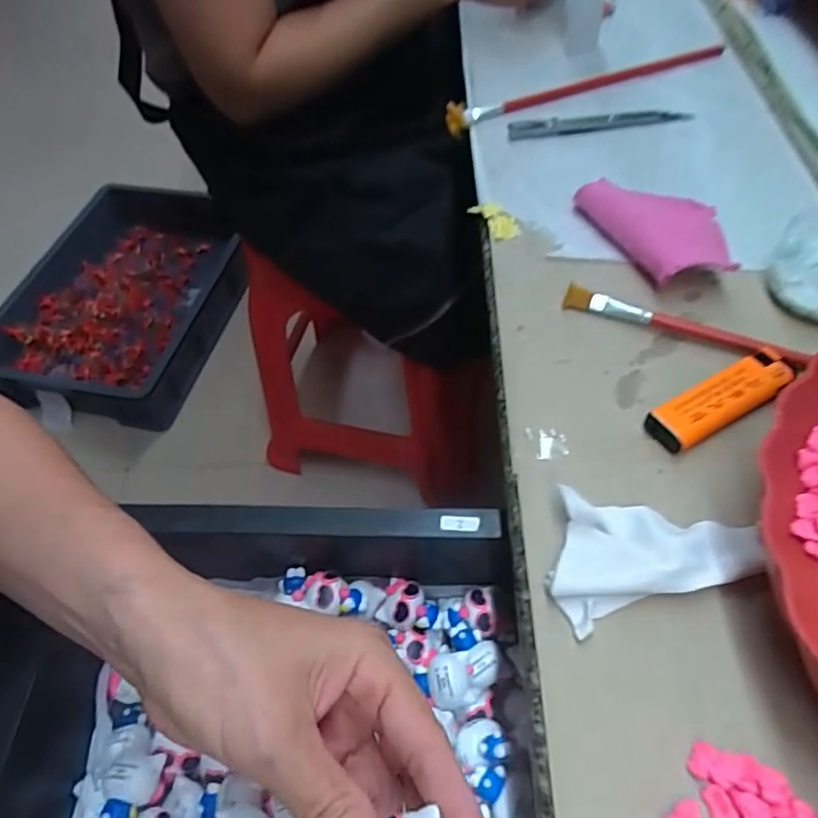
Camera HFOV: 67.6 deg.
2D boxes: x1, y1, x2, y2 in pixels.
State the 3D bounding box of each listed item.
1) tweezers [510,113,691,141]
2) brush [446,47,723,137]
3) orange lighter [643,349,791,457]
[{"bbox_3d":[0.147,-0.219,0.469,0.140,0.004,0.019,-5,68,-3],"label":"tweezers"},{"bbox_3d":[0.146,-0.267,0.494,0.253,0.013,0.020,-21,55,-11],"label":"brush"},{"bbox_3d":[0.156,-0.005,0.304,0.079,0.014,0.023,-26,56,-14],"label":"orange lighter"}]

